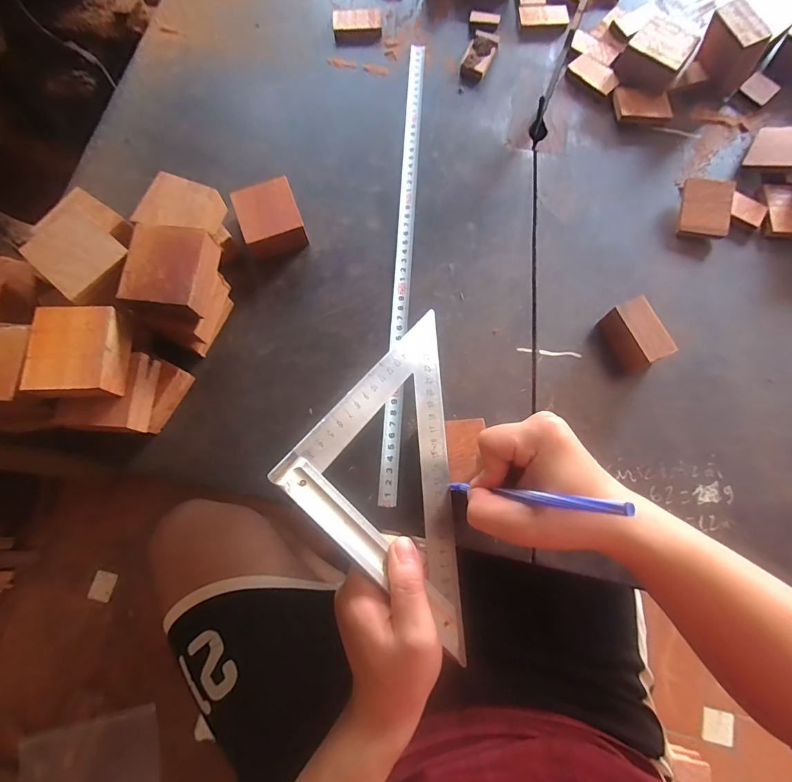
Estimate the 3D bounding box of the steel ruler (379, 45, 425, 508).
[{"bbox_3d":[0.007,-0.141,0.406,0.017,0.004,0.485,5,76,-3],"label":"steel ruler"}]

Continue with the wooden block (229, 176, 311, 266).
[{"bbox_3d":[-0.118,-0.161,0.397,0.054,0.029,0.064,-20,76,-6],"label":"wooden block"}]

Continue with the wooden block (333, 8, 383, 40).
[{"bbox_3d":[-0.043,-0.414,0.471,0.053,0.012,0.030,-2,75,-1],"label":"wooden block"}]

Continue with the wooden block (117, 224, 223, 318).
[{"bbox_3d":[-0.172,-0.092,0.320,0.054,0.025,0.062,5,77,1],"label":"wooden block"}]

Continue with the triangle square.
[{"bbox_3d":[0.030,0.061,0.321,0.175,0.009,0.179,47,57,-9],"label":"triangle square"}]

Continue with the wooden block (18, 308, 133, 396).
[{"bbox_3d":[-0.231,-0.028,0.304,0.055,0.026,0.061,-2,77,-1],"label":"wooden block"}]

